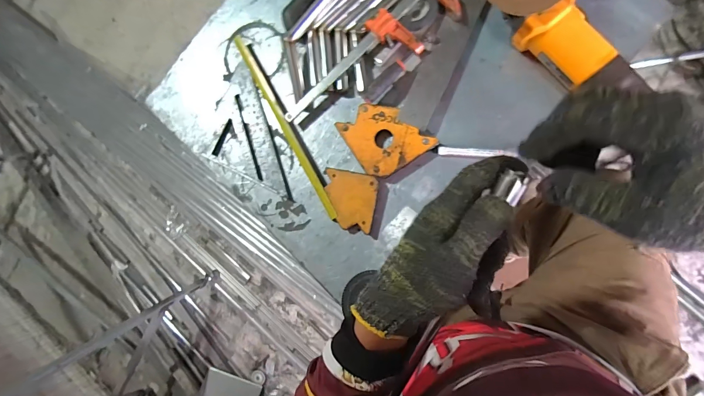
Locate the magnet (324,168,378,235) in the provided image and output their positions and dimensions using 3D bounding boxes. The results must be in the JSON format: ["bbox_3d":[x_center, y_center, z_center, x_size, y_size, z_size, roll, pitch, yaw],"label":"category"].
[{"bbox_3d":[-0.004,0.003,0.499,0.077,0.019,0.081,10,85,7],"label":"magnet"}]

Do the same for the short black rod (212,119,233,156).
[{"bbox_3d":[-0.218,-0.102,0.571,0.009,0.005,0.066,23,92,13],"label":"short black rod"}]

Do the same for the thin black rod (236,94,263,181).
[{"bbox_3d":[-0.170,-0.100,0.557,0.009,0.007,0.151,-19,83,11],"label":"thin black rod"}]

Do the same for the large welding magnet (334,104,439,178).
[{"bbox_3d":[0.047,-0.091,0.495,0.101,0.015,0.109,-35,80,9],"label":"large welding magnet"}]

